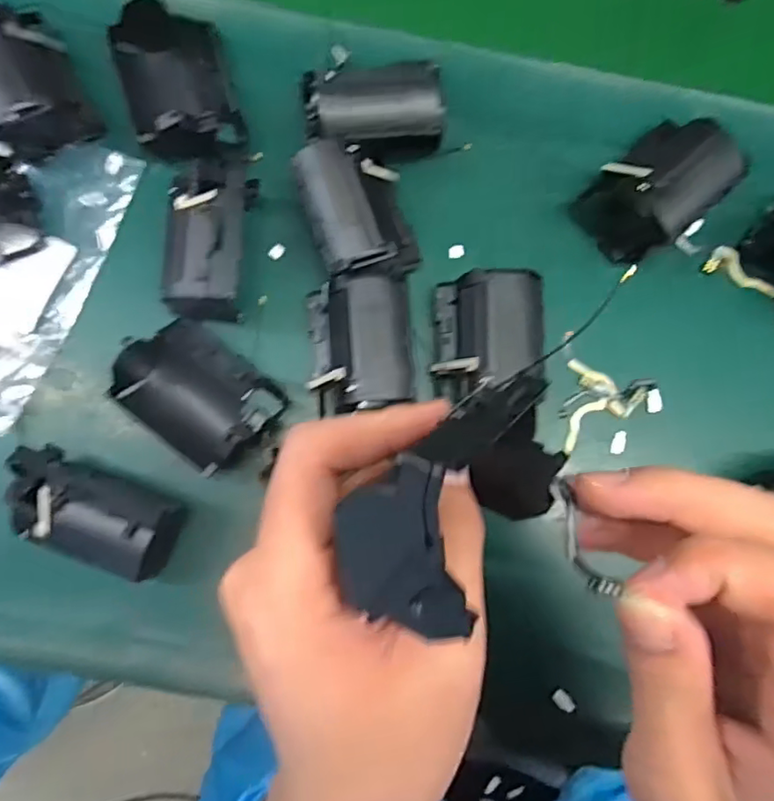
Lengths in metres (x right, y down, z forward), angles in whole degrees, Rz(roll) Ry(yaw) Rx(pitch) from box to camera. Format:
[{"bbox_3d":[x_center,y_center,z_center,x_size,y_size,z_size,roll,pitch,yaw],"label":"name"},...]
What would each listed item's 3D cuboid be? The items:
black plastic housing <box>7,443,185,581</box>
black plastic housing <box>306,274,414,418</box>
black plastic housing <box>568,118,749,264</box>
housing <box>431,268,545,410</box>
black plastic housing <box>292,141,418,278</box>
[{"bbox_3d":[-0.132,0.050,0.267,0.071,0.042,0.043,20,81,0],"label":"black plastic housing"},{"bbox_3d":[-0.014,-0.025,0.289,0.049,0.040,0.063,-1,81,-3],"label":"black plastic housing"},{"bbox_3d":[0.141,-0.111,0.304,0.069,0.044,0.050,-40,85,-8],"label":"black plastic housing"},{"bbox_3d":[0.050,-0.031,0.293,0.049,0.039,0.060,3,81,-3],"label":"housing"},{"bbox_3d":[-0.014,-0.092,0.297,0.050,0.040,0.064,-17,83,-5],"label":"black plastic housing"}]

